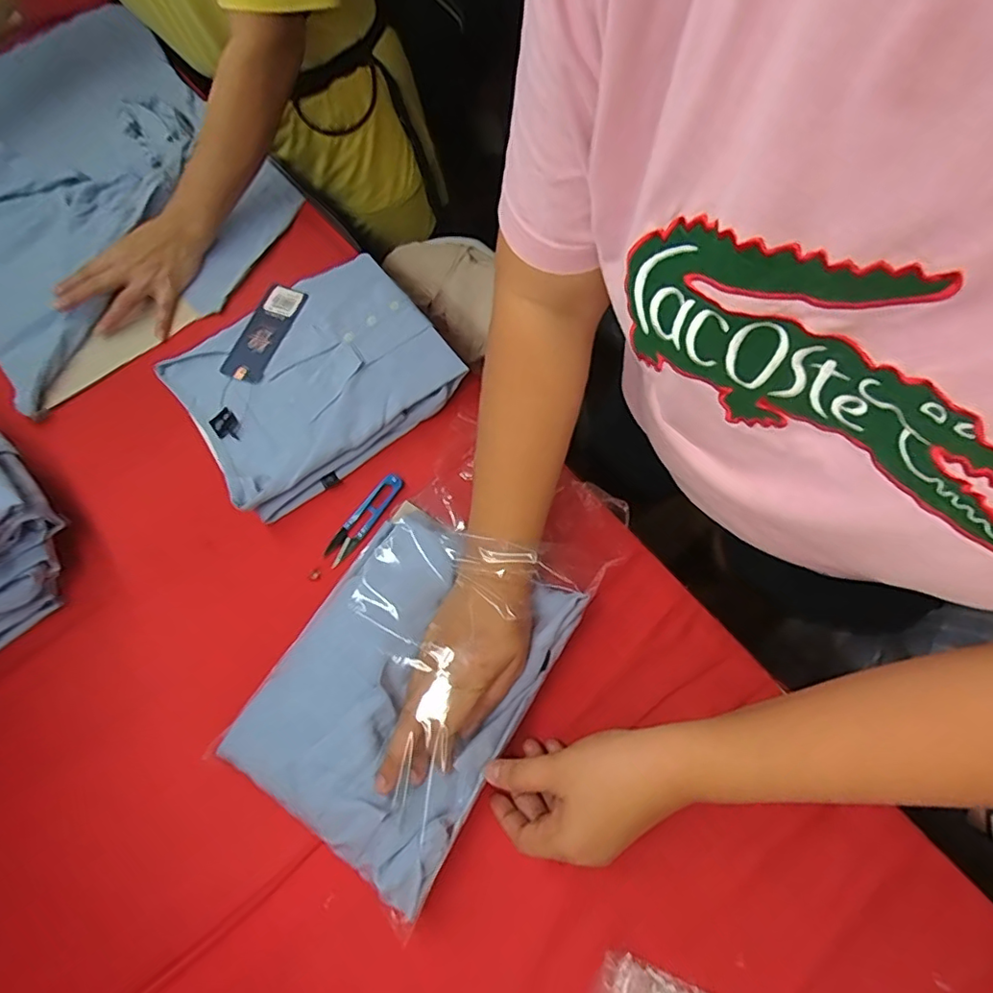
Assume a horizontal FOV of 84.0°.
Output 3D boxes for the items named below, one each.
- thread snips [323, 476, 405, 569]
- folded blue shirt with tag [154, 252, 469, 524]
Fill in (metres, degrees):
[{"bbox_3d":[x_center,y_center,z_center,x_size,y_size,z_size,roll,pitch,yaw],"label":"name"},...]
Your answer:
[{"bbox_3d":[-0.129,0.021,0.535,0.026,0.006,0.103,35,77,17],"label":"thread snips"},{"bbox_3d":[-0.189,-0.128,0.574,0.253,0.032,0.212,-36,72,-10],"label":"folded blue shirt with tag"}]

